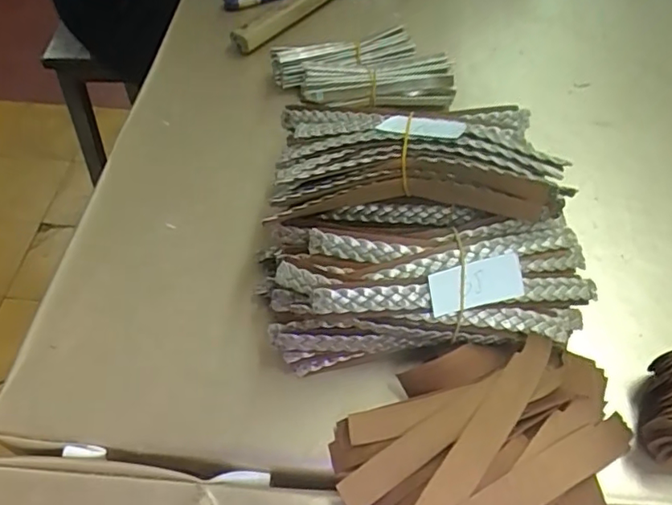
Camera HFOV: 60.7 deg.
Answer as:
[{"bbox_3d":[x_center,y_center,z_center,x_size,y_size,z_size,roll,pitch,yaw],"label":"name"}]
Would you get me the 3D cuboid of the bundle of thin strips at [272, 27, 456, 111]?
[{"bbox_3d":[0.021,-0.152,0.471,0.142,0.030,0.072,-6,55,-1],"label":"bundle of thin strips"}]

